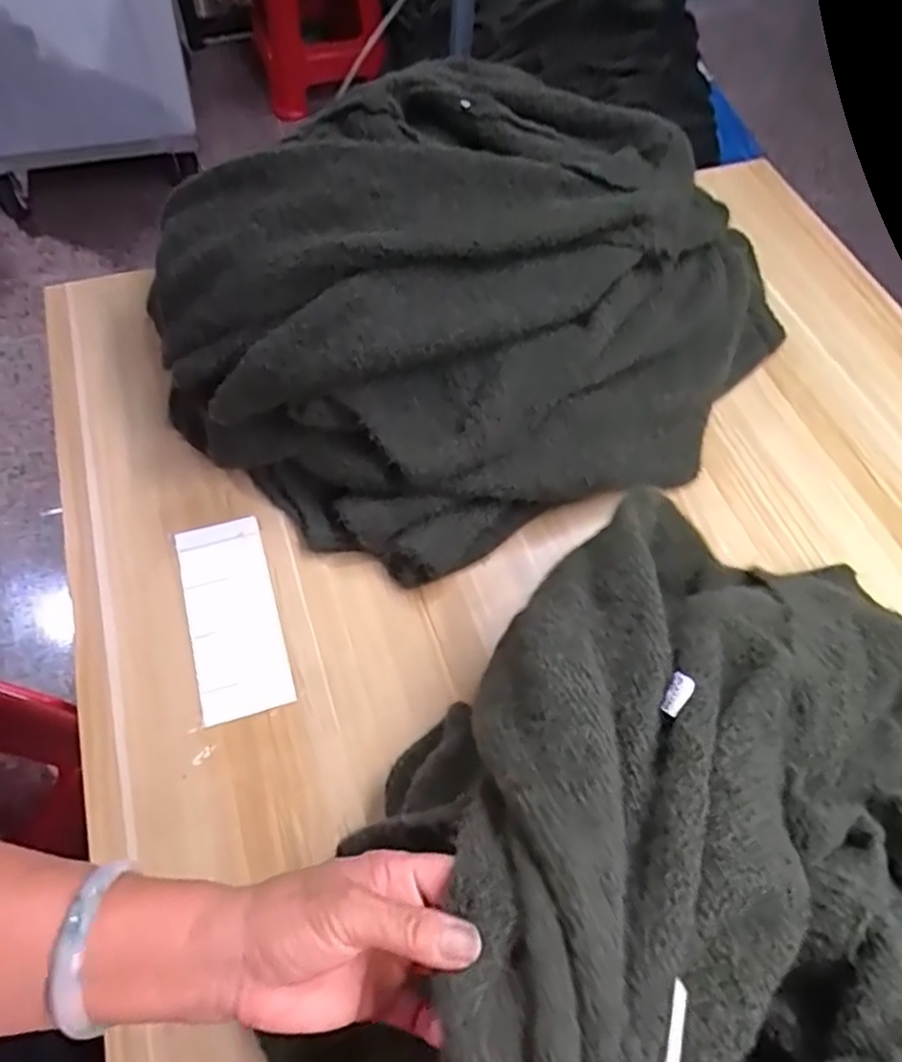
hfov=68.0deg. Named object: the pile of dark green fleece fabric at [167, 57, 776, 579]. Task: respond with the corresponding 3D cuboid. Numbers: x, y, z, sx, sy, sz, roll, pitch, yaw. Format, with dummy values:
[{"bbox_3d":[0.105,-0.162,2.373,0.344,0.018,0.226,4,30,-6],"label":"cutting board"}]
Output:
[{"bbox_3d":[0.043,-0.220,0.655,0.596,0.226,0.381,-23,64,-15],"label":"pile of dark green fleece fabric"}]

